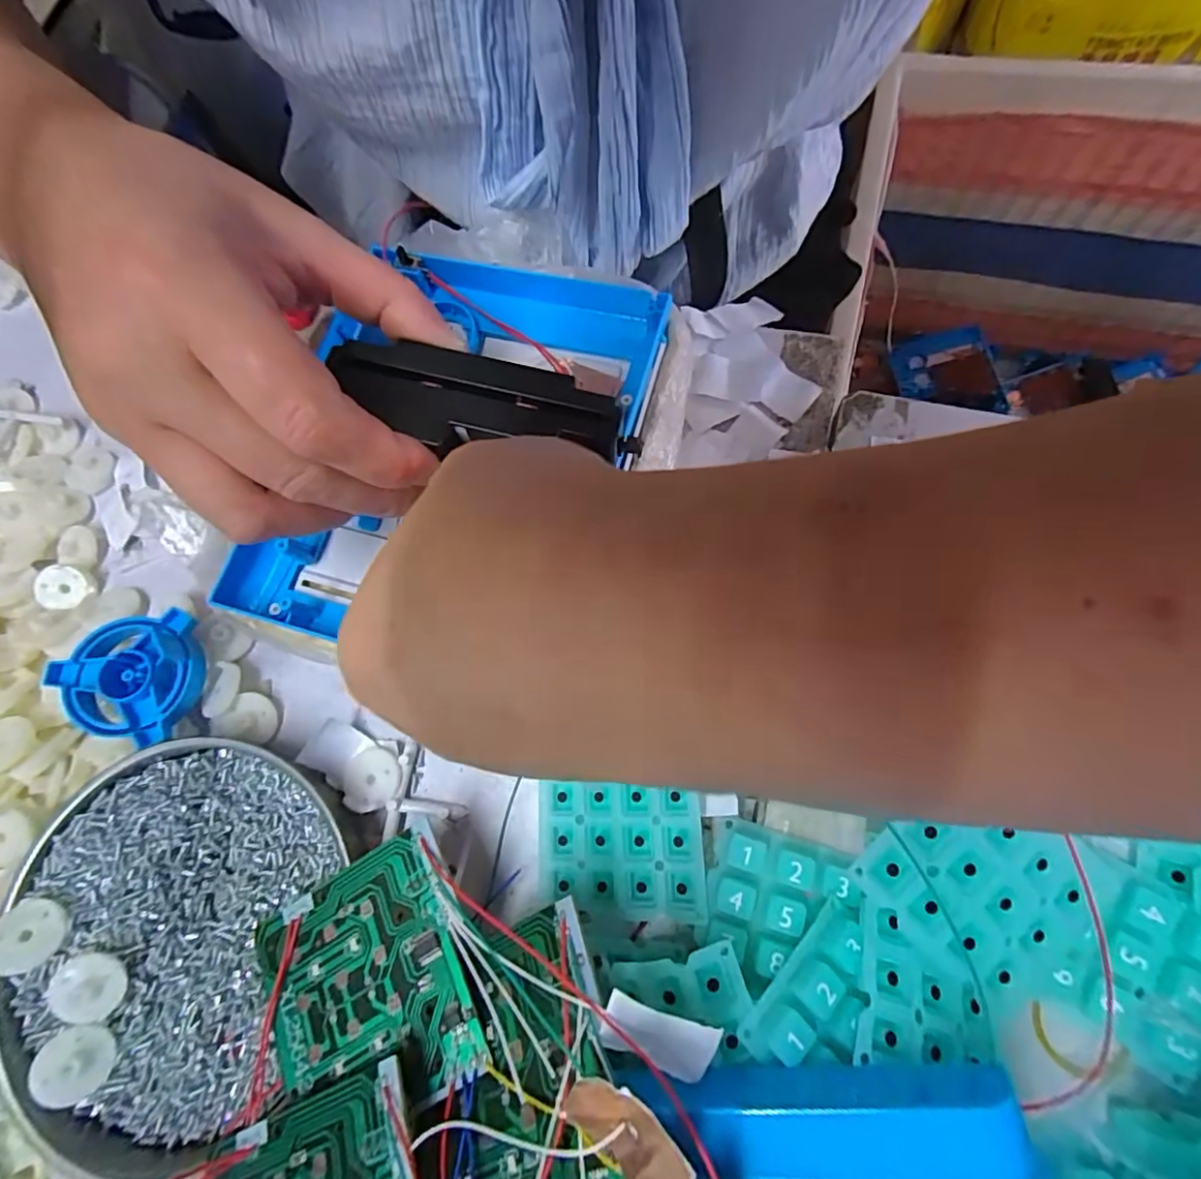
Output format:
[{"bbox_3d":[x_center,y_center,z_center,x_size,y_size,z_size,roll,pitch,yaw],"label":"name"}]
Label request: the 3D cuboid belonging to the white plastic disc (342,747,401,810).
[{"bbox_3d":[-0.090,0.074,0.220,0.022,0.004,0.023,-2,75,6],"label":"white plastic disc"}]

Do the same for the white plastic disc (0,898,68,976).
[{"bbox_3d":[-0.207,0.125,0.203,0.023,0.005,0.023,7,67,-18],"label":"white plastic disc"}]

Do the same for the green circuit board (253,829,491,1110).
[{"bbox_3d":[-0.076,0.126,0.178,0.068,0.004,0.069,-31,64,4],"label":"green circuit board"}]

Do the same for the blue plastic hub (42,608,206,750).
[{"bbox_3d":[-0.190,0.039,0.230,0.054,0.020,0.048,-25,74,0],"label":"blue plastic hub"}]

